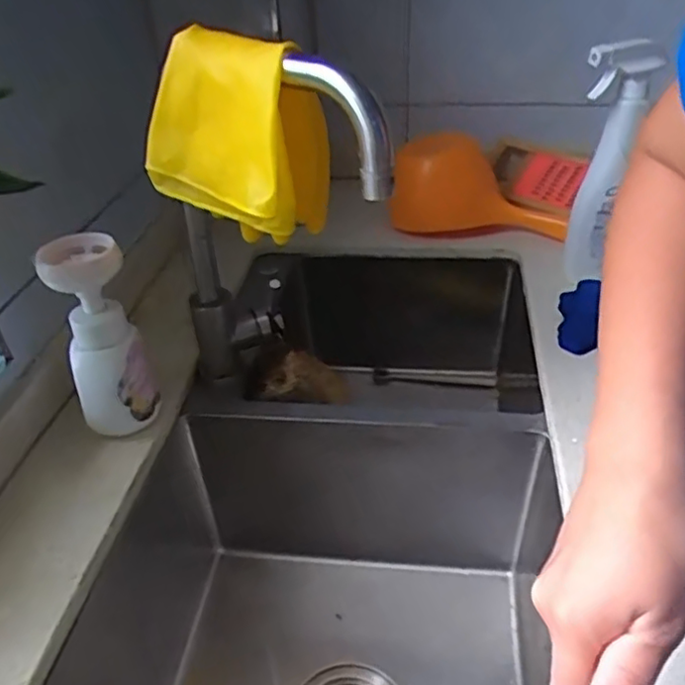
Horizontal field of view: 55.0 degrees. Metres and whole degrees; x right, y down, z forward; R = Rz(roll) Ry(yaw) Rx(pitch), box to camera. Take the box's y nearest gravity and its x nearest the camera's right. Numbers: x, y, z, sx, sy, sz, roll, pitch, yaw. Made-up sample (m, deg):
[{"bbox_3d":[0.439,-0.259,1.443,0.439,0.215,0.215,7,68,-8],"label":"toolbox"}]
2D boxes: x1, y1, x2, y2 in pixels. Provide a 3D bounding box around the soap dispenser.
[{"bbox_3d":[-0.211,-0.005,0.575,0.067,0.167,0.065,-19,39,-22],"label":"soap dispenser"}]

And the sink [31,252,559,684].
[{"bbox_3d":[0.007,0.139,0.710,0.405,0.249,0.696,4,36,9],"label":"sink"}]

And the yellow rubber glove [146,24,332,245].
[{"bbox_3d":[-0.083,-0.153,0.493,0.120,0.140,0.079,17,40,26],"label":"yellow rubber glove"}]

